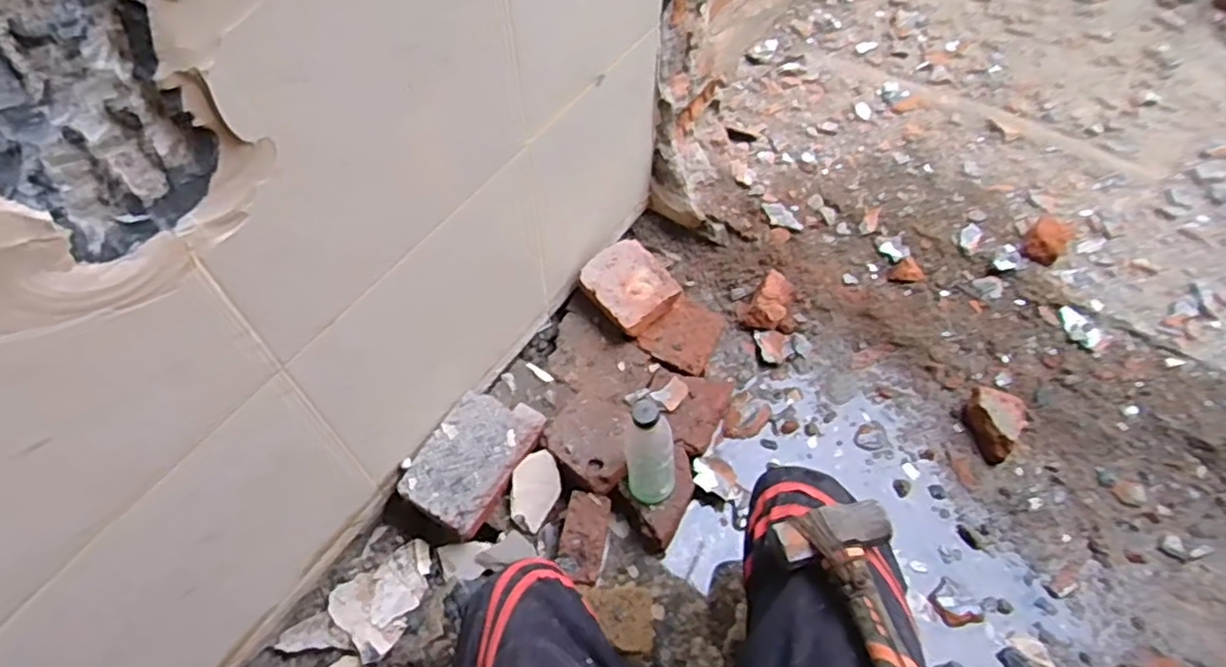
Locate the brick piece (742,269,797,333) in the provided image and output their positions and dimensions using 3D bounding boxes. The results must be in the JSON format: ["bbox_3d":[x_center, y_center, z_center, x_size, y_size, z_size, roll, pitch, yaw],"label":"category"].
[{"bbox_3d":[0.240,-0.048,1.047,0.079,0.048,0.082,19,59,11],"label":"brick piece"}]

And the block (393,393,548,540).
[{"bbox_3d":[-0.171,0.155,0.878,0.107,0.067,0.180,27,61,15],"label":"block"}]

